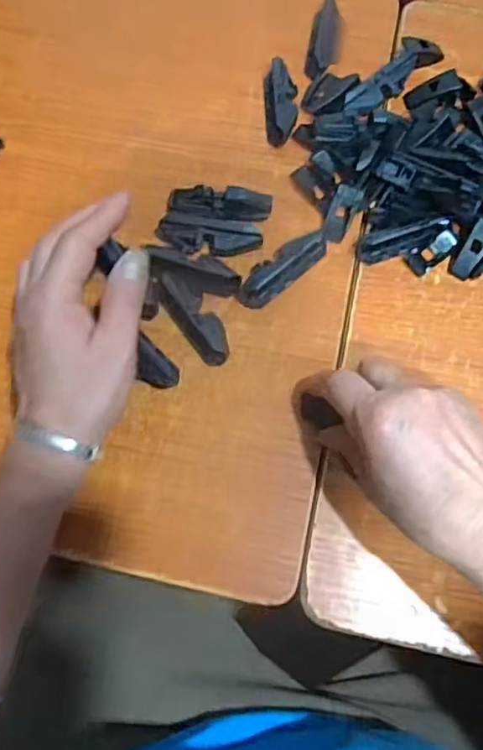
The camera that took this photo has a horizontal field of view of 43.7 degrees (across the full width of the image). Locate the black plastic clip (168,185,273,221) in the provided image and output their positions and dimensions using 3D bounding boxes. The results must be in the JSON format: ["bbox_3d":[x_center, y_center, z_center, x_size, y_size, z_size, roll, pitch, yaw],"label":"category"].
[{"bbox_3d":[-0.016,-0.123,0.436,0.074,0.018,0.020,5,70,3],"label":"black plastic clip"}]

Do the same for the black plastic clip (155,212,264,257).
[{"bbox_3d":[-0.024,-0.098,0.425,0.073,0.018,0.027,13,71,5],"label":"black plastic clip"}]

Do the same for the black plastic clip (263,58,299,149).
[{"bbox_3d":[0.031,-0.212,0.468,0.025,0.020,0.069,-3,70,0],"label":"black plastic clip"}]

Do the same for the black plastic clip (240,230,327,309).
[{"bbox_3d":[0.030,-0.078,0.421,0.077,0.014,0.023,-42,75,-13],"label":"black plastic clip"}]

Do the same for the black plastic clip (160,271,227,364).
[{"bbox_3d":[-0.030,-0.038,0.405,0.026,0.021,0.069,-35,73,-11],"label":"black plastic clip"}]

